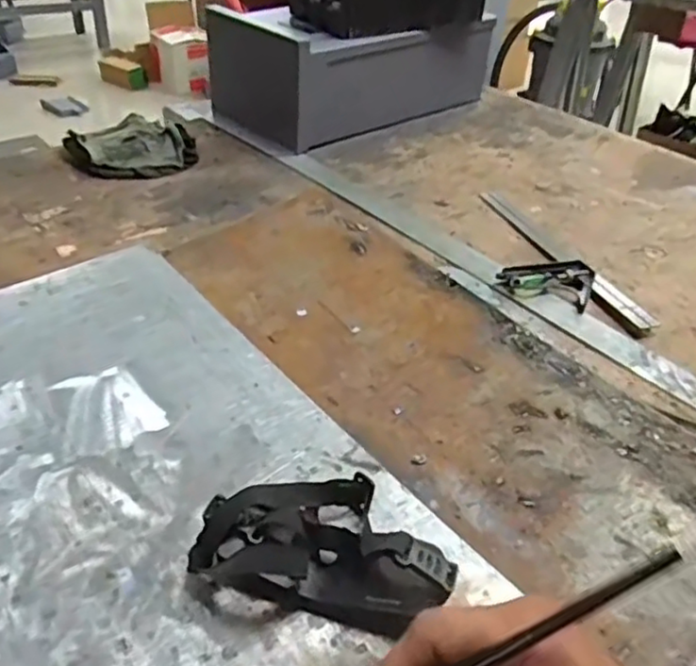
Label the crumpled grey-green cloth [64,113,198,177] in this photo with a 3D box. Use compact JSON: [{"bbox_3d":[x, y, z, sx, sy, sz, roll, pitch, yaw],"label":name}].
[{"bbox_3d":[-0.283,-0.249,0.870,0.156,0.023,0.161,-7,37,-15],"label":"crumpled grey-green cloth"}]

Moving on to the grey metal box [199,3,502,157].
[{"bbox_3d":[0.008,-0.413,1.017,0.423,0.136,0.197,-23,44,-32],"label":"grey metal box"}]

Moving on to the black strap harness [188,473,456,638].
[{"bbox_3d":[-0.010,0.118,0.383,0.141,0.038,0.083,12,37,11],"label":"black strap harness"}]

